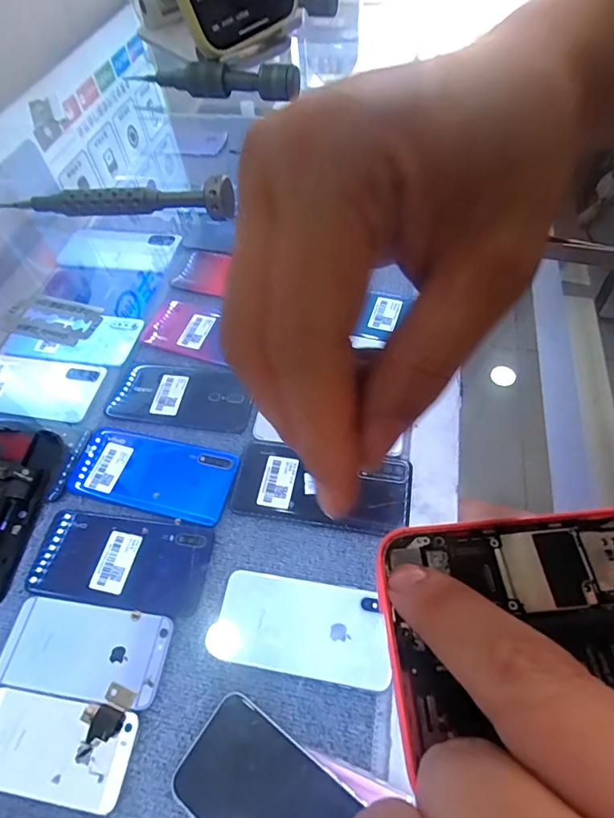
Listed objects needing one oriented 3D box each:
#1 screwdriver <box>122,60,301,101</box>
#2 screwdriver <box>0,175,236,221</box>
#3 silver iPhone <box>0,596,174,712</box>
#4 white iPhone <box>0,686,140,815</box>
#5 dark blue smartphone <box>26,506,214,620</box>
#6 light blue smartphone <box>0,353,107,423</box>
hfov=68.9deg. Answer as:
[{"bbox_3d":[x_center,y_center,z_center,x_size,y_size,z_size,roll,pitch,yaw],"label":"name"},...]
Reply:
[{"bbox_3d":[-0.055,-0.194,0.263,0.101,0.015,0.015,9,59,10],"label":"screwdriver"},{"bbox_3d":[-0.094,-0.097,0.205,0.121,0.014,0.016,4,59,7],"label":"screwdriver"},{"bbox_3d":[-0.182,0.194,0.363,0.136,0.007,0.064,6,59,8],"label":"silver iPhone"},{"bbox_3d":[-0.189,0.248,0.329,0.121,0.006,0.058,6,59,8],"label":"white iPhone"},{"bbox_3d":[-0.168,0.134,0.401,0.160,0.007,0.077,6,59,8],"label":"dark blue smartphone"},{"bbox_3d":[-0.313,-0.026,0.509,0.159,0.007,0.073,8,59,10],"label":"light blue smartphone"}]

